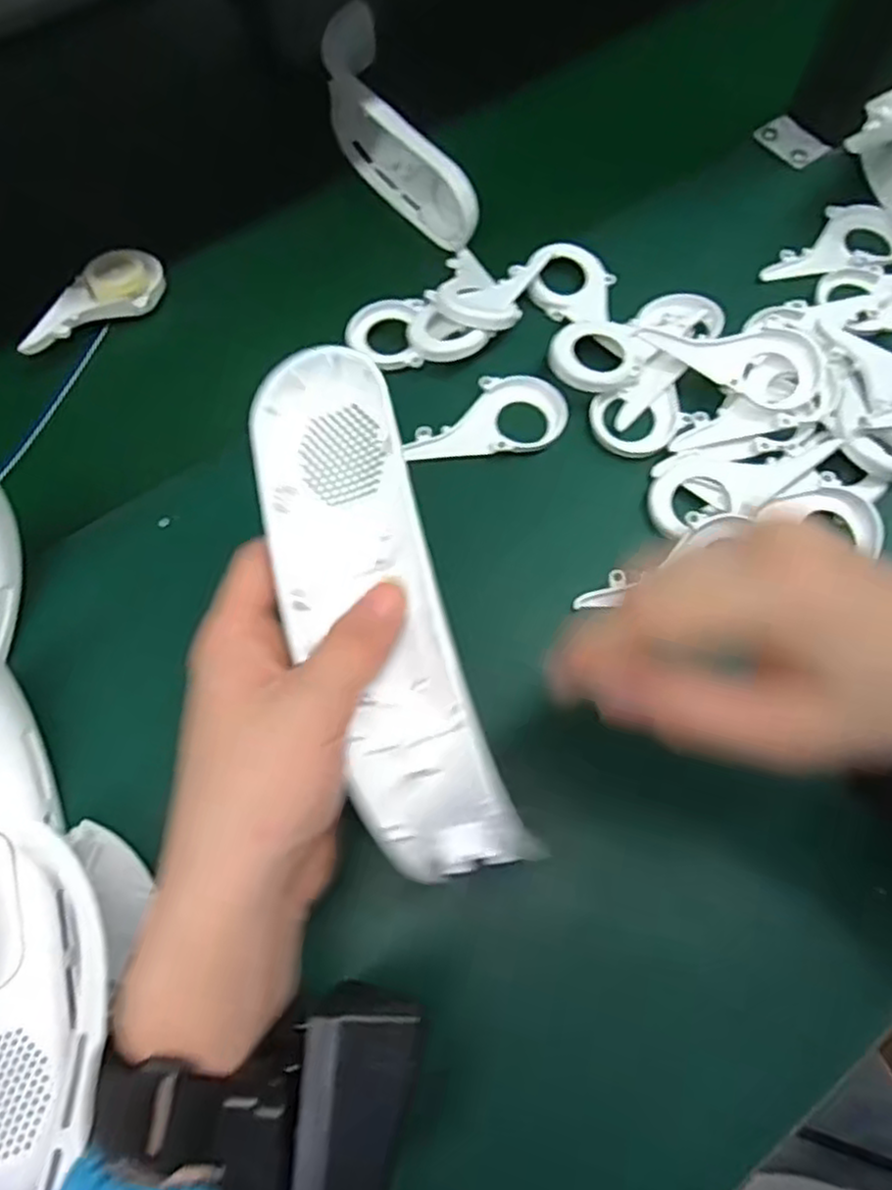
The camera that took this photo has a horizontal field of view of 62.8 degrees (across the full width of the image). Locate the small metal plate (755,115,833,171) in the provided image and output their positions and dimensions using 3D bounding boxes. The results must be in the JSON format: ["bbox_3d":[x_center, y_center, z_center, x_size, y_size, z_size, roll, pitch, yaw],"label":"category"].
[{"bbox_3d":[0.223,-0.292,0.472,0.029,0.005,0.042,-34,72,-15],"label":"small metal plate"}]

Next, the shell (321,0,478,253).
[{"bbox_3d":[-0.038,-0.291,0.459,0.044,0.054,0.196,-19,69,-10],"label":"shell"}]

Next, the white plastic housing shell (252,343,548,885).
[{"bbox_3d":[-0.024,0.007,0.257,0.056,0.050,0.195,-18,83,-10],"label":"white plastic housing shell"}]

